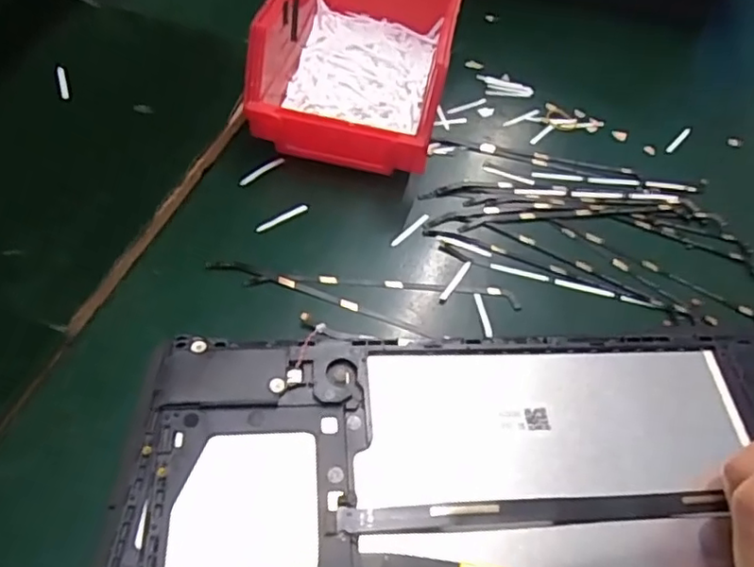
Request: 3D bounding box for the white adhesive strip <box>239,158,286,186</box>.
[{"bbox_3d":[-0.068,-0.066,0.358,0.031,0.006,0.004,-36,62,-27],"label":"white adhesive strip"}]

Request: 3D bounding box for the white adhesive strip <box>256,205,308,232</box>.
[{"bbox_3d":[-0.053,-0.036,0.340,0.032,0.004,0.005,-29,70,-21],"label":"white adhesive strip"}]

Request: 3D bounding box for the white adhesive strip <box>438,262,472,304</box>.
[{"bbox_3d":[0.042,-0.002,0.323,0.005,0.004,0.033,28,55,17],"label":"white adhesive strip"}]

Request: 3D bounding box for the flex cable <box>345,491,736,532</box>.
[{"bbox_3d":[0.049,0.069,0.186,0.120,0.005,0.007,1,52,-9],"label":"flex cable"}]

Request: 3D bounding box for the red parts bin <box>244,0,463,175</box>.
[{"bbox_3d":[-0.011,-0.136,0.375,0.112,0.077,0.140,12,53,3],"label":"red parts bin"}]

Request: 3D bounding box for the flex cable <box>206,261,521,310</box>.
[{"bbox_3d":[-0.006,-0.002,0.316,0.160,0.005,0.011,6,53,-1],"label":"flex cable"}]

